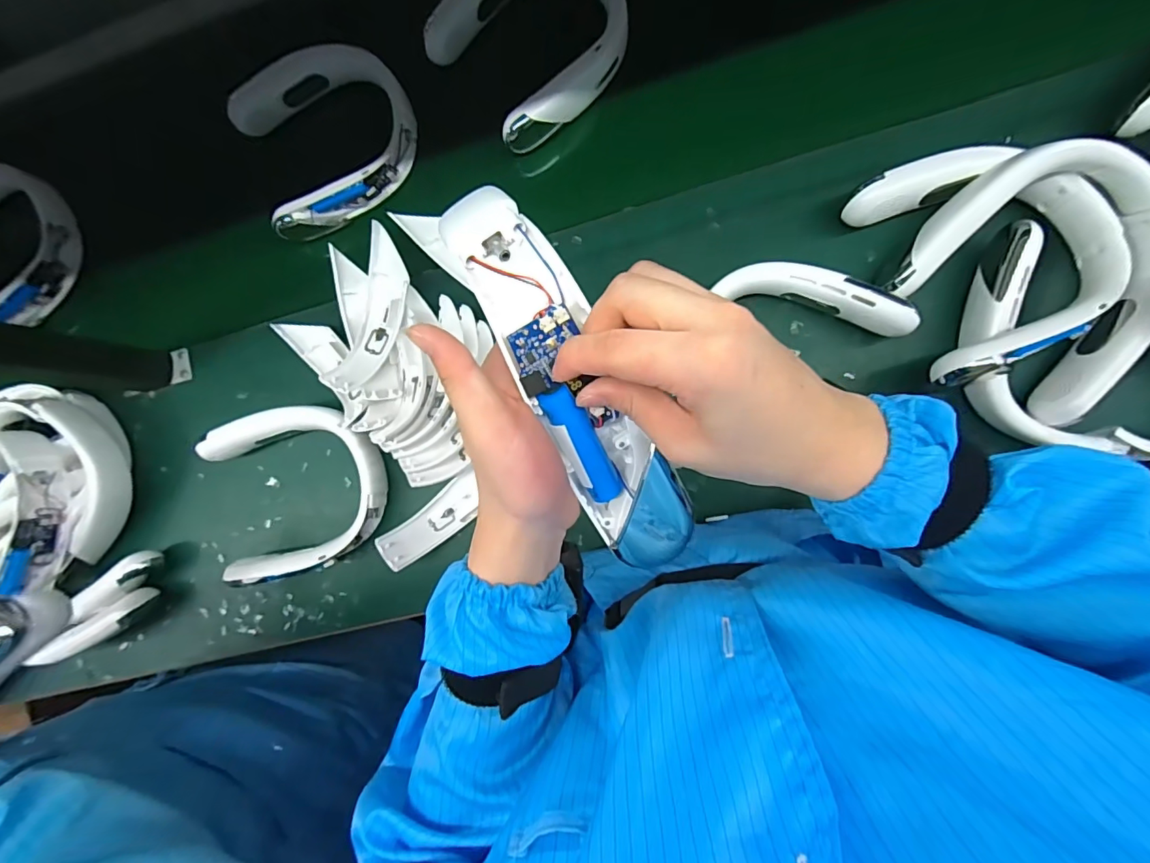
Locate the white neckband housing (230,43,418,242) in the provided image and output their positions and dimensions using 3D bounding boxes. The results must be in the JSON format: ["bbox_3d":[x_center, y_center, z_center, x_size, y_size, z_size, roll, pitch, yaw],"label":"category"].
[{"bbox_3d":[-0.290,-0.345,0.583,0.203,0.070,0.174,-22,87,7],"label":"white neckband housing"}]

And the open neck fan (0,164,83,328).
[{"bbox_3d":[-0.741,-0.254,0.641,0.197,0.069,0.170,31,93,7],"label":"open neck fan"}]

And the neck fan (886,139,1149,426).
[{"bbox_3d":[0.434,-0.144,0.449,0.183,0.056,0.218,-45,84,5],"label":"neck fan"}]

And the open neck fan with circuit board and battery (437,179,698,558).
[{"bbox_3d":[0.001,-0.021,0.259,0.049,0.058,0.218,-28,104,6],"label":"open neck fan with circuit board and battery"}]

